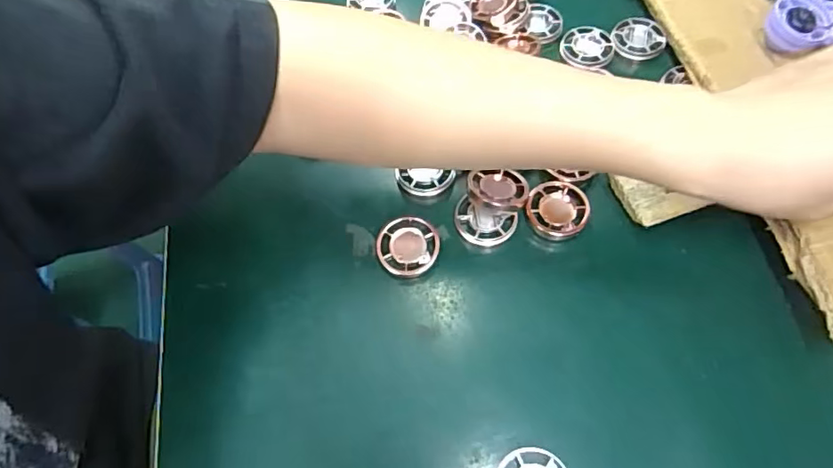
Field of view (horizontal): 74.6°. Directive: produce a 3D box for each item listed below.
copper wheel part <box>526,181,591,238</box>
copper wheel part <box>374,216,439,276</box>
[{"bbox_3d":[0.090,-0.016,0.351,0.039,0.013,0.038,-1,62,1],"label":"copper wheel part"},{"bbox_3d":[-0.005,0.009,0.342,0.038,0.012,0.037,-1,62,1],"label":"copper wheel part"}]

